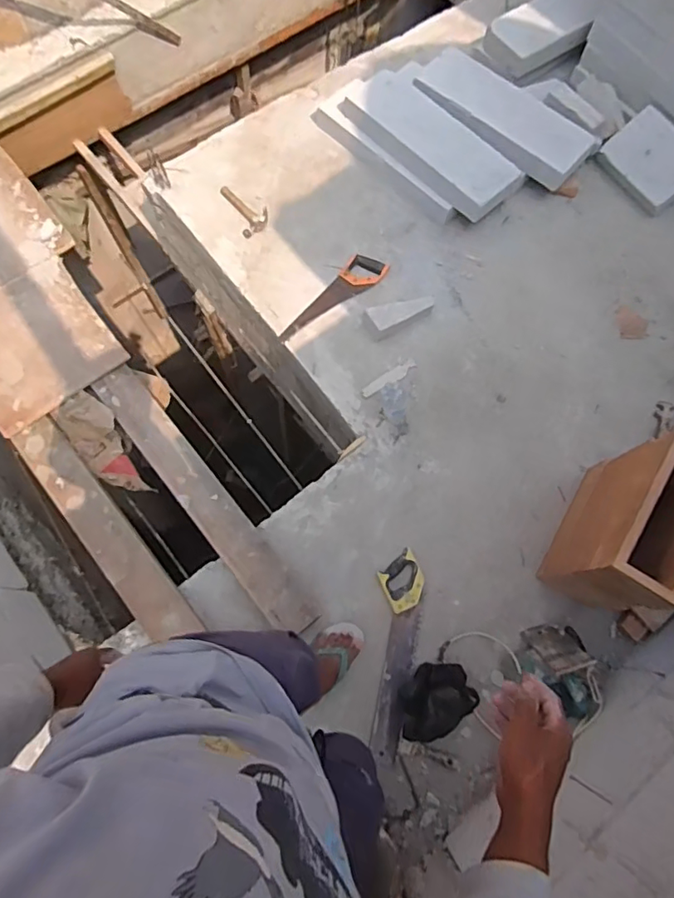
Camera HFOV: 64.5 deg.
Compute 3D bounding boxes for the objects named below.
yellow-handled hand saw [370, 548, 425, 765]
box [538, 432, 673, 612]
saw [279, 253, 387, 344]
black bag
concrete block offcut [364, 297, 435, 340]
[{"bbox_3d":[0.155,0.518,1.367,0.107,0.022,0.493,6,73,0],"label":"yellow-handled hand saw"},{"bbox_3d":[0.680,0.183,1.257,0.144,0.461,0.355,31,75,7],"label":"box"},{"bbox_3d":[-0.002,-0.460,1.678,0.124,0.021,0.401,36,75,8],"label":"saw"},{"bbox_3d":[0.240,0.624,1.320,0.202,0.047,0.149,-41,79,-13],"label":"black bag"},{"bbox_3d":[0.187,-0.412,1.616,0.214,0.074,0.090,-24,76,-9],"label":"concrete block offcut"}]

